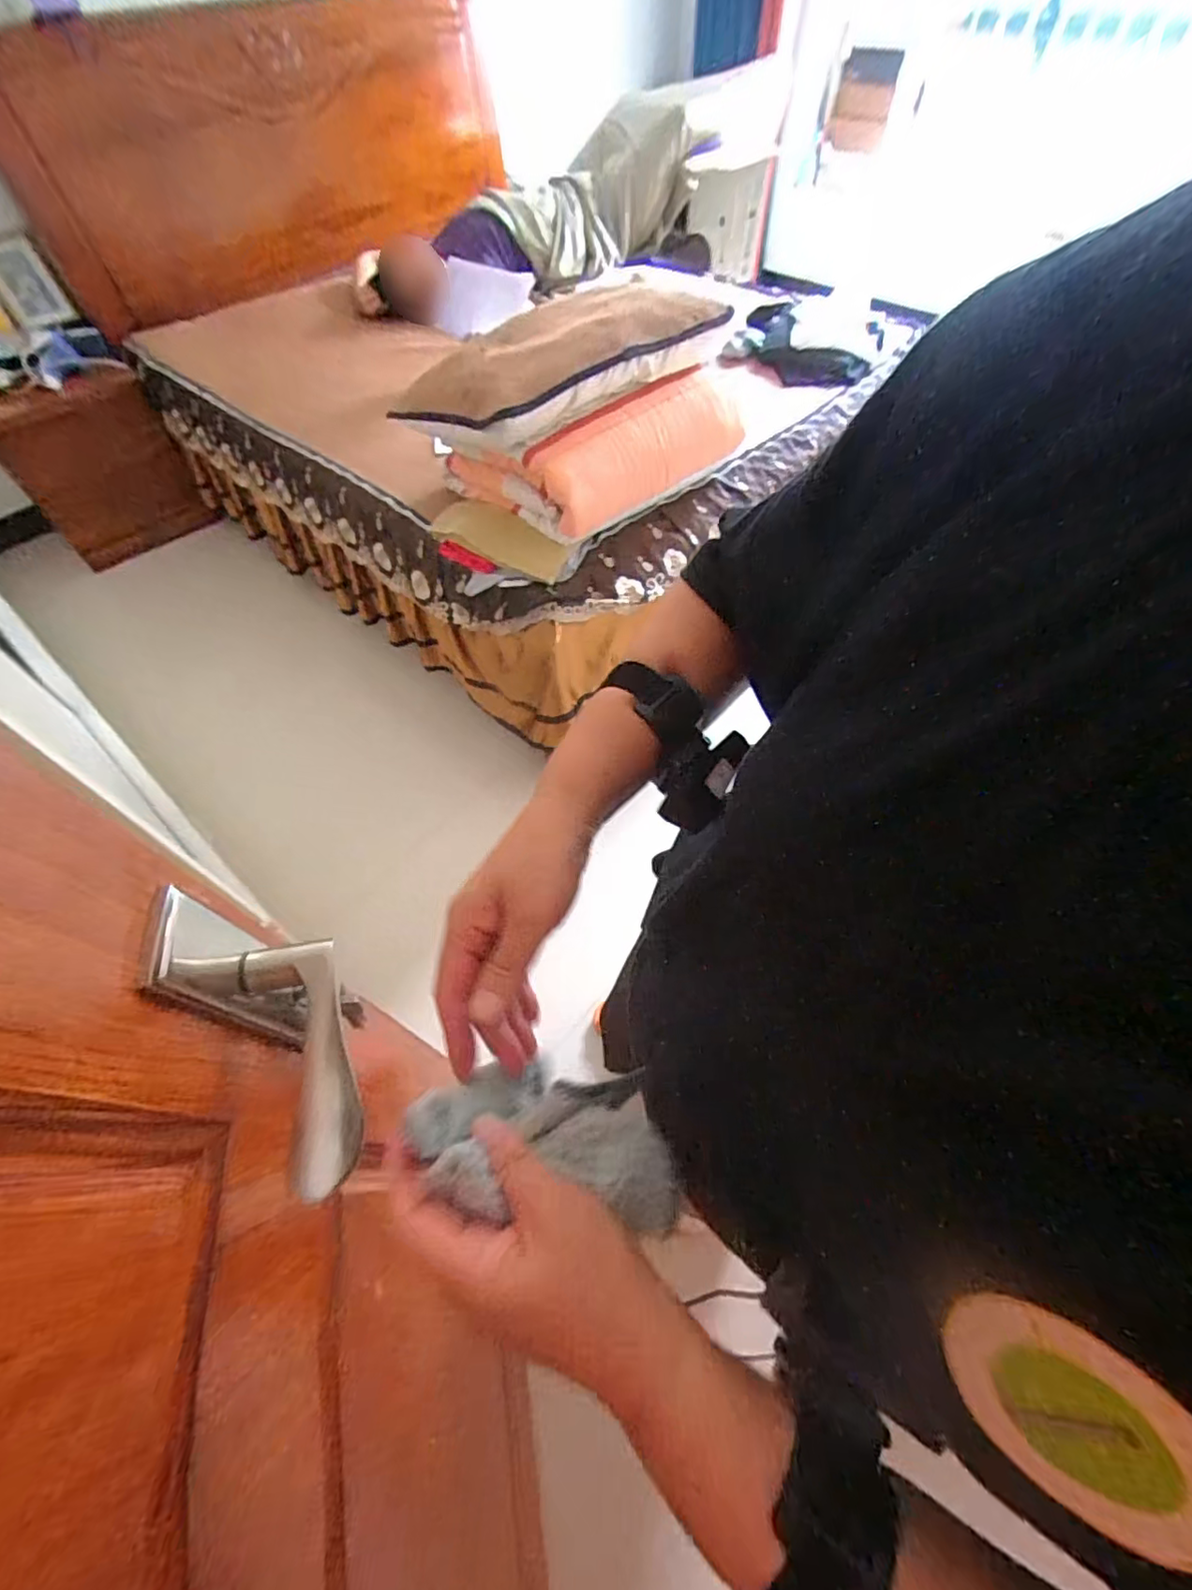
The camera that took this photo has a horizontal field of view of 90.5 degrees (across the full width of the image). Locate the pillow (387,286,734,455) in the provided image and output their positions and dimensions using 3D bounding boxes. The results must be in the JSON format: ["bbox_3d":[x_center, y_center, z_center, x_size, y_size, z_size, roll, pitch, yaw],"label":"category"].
[{"bbox_3d":[-0.048,-0.882,1.212,0.655,0.156,0.310,-34,61,-19],"label":"pillow"}]

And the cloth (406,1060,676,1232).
[{"bbox_3d":[-0.025,0.164,0.285,0.124,0.048,0.064,2,56,4],"label":"cloth"}]

